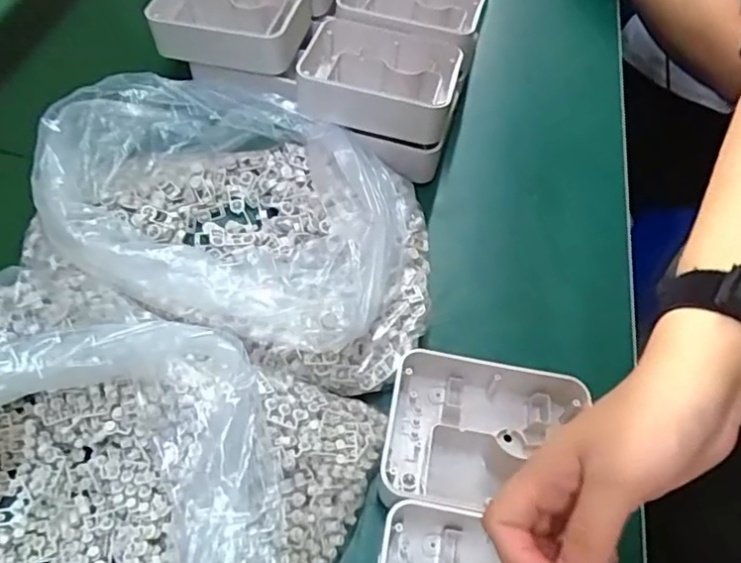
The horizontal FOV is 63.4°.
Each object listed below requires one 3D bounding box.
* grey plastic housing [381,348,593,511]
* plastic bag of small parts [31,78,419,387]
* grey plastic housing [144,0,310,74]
[{"bbox_3d":[0.073,0.101,0.391,0.123,0.036,0.100,9,56,3],"label":"grey plastic housing"},{"bbox_3d":[-0.087,-0.057,0.454,0.278,0.102,0.216,18,57,9],"label":"plastic bag of small parts"},{"bbox_3d":[-0.126,-0.241,0.547,0.135,0.034,0.106,13,56,6],"label":"grey plastic housing"}]

